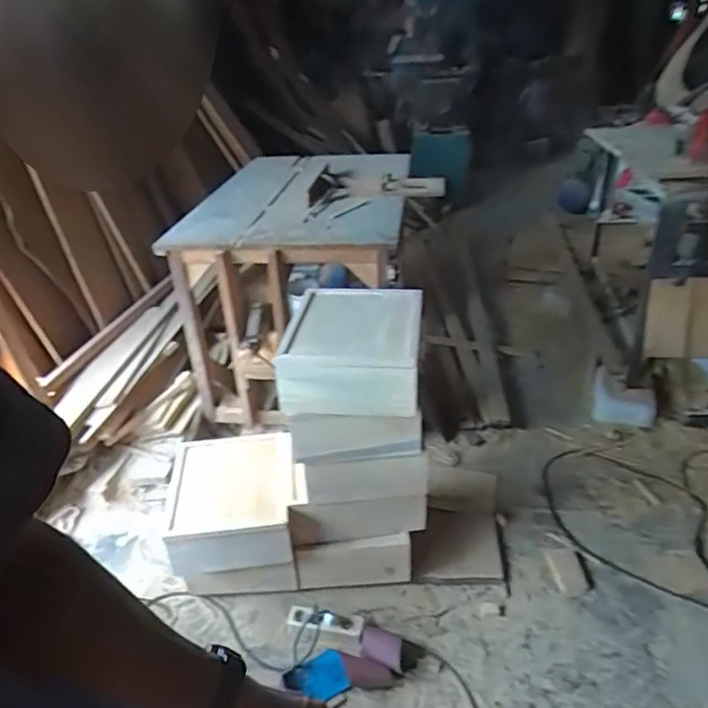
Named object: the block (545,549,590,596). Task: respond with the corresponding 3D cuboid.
[{"bbox_3d":[0.602,0.614,1.653,0.084,0.019,0.137,-6,34,0],"label":"block"}]

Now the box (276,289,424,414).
[{"bbox_3d":[0.002,-0.017,1.423,0.307,0.168,0.345,0,31,8],"label":"box"}]

